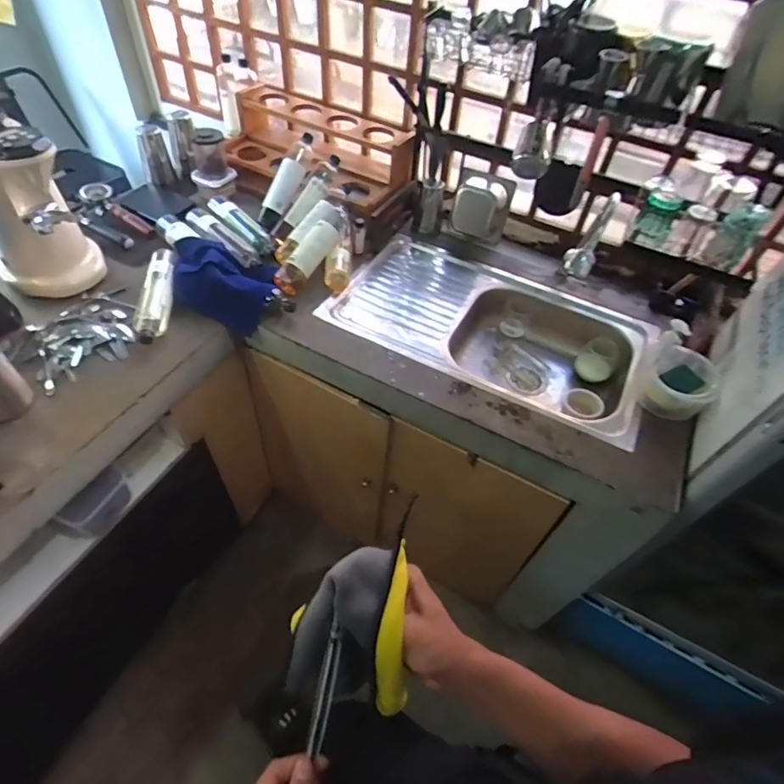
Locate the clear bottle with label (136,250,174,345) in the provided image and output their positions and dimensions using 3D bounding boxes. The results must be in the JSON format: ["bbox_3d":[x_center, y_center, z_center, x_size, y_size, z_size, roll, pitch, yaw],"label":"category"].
[{"bbox_3d":[-0.536,-0.223,1.080,0.072,0.050,0.284,-5,51,-10],"label":"clear bottle with label"}]

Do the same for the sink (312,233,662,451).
[{"bbox_3d":[0.238,-0.135,1.221,0.753,0.148,0.445,25,52,14],"label":"sink"}]

